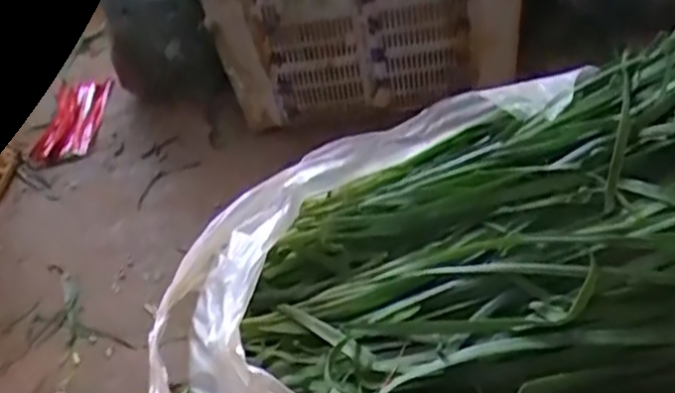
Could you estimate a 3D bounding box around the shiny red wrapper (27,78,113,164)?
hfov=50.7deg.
[{"bbox_3d":[-0.614,-0.185,1.662,0.135,0.015,0.312,-7,38,2],"label":"shiny red wrapper"}]

